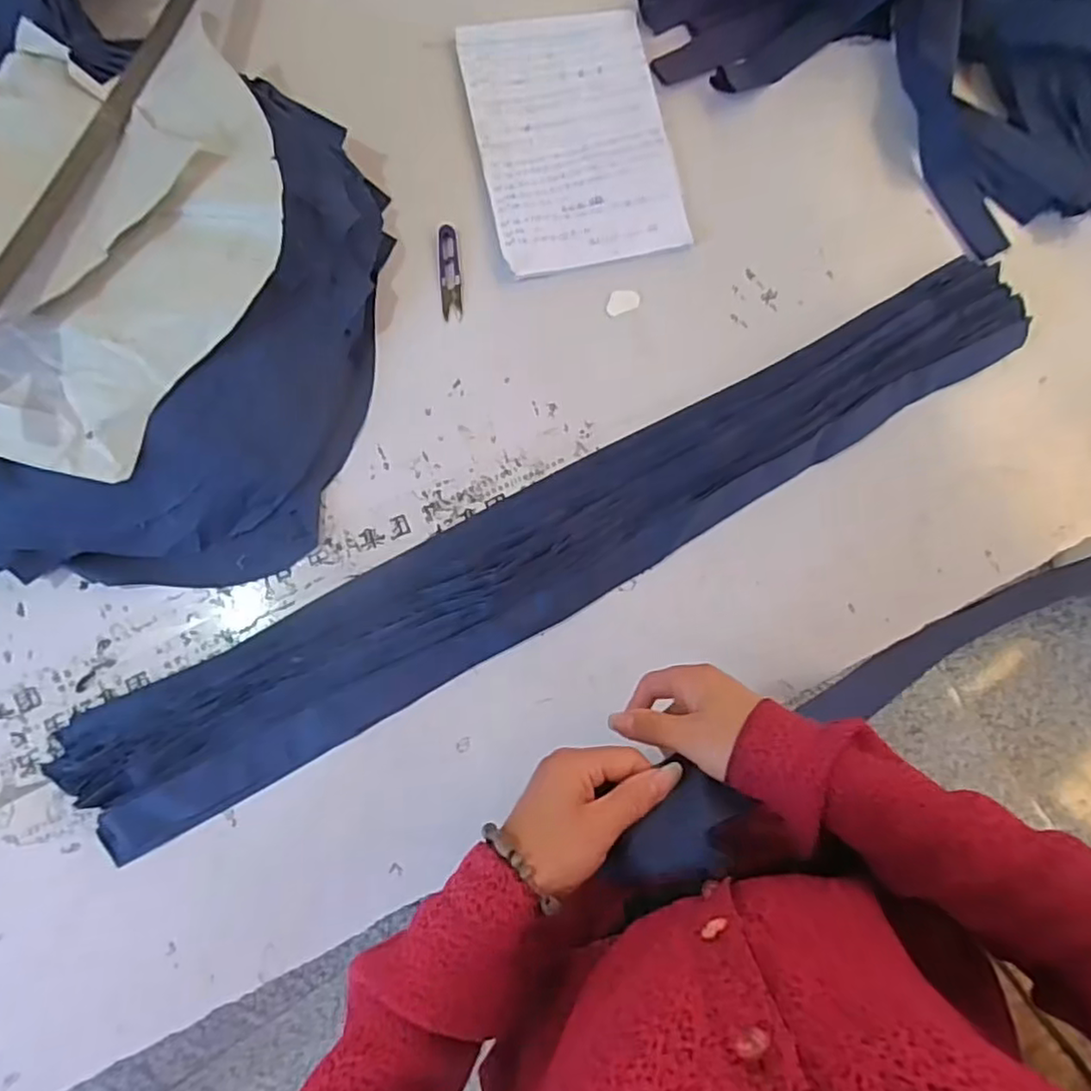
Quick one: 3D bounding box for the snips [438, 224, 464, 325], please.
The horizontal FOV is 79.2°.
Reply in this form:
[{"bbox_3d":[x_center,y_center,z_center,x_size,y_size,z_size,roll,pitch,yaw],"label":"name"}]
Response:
[{"bbox_3d":[-0.103,-0.296,0.715,0.024,0.005,0.105,-5,83,-2],"label":"snips"}]

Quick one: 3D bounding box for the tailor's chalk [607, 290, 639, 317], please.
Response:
[{"bbox_3d":[0.084,-0.266,0.717,0.037,0.004,0.026,-20,84,-3],"label":"tailor's chalk"}]

